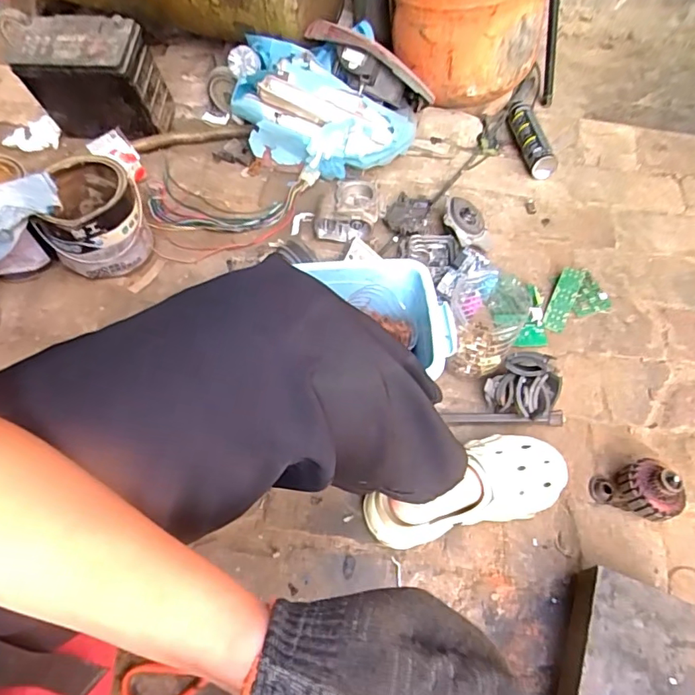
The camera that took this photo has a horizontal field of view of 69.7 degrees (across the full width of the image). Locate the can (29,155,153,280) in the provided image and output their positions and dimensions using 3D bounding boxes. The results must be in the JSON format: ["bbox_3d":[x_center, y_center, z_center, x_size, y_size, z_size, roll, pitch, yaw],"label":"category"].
[{"bbox_3d":[-0.441,-0.217,0.871,0.168,0.144,0.159,-1,58,1],"label":"can"}]

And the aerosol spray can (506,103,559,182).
[{"bbox_3d":[0.377,-0.442,1.037,0.053,0.063,0.220,-12,59,-4],"label":"aerosol spray can"}]

